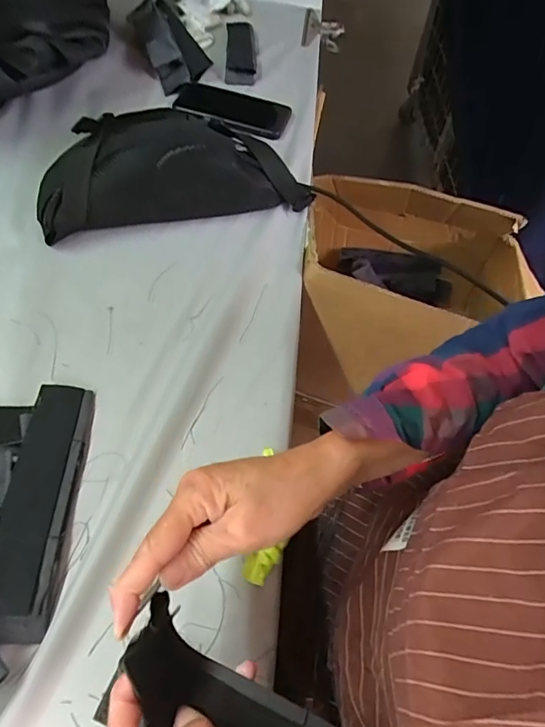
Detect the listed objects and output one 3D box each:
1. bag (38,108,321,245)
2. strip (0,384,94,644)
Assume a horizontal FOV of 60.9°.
[{"bbox_3d":[-0.121,-0.236,0.541,0.293,0.079,0.133,-11,60,-12],"label":"bag"},{"bbox_3d":[-0.185,0.105,0.369,0.052,0.021,0.196,3,58,-4],"label":"strip"}]

